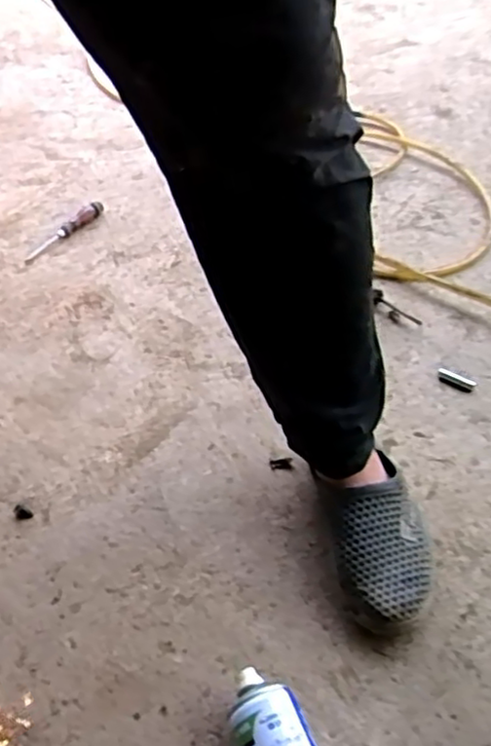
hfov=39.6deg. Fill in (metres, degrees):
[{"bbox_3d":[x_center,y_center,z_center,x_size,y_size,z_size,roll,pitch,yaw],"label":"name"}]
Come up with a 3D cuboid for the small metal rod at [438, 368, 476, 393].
[{"bbox_3d":[0.285,0.011,0.928,0.053,0.017,0.019,29,53,27],"label":"small metal rod"}]

